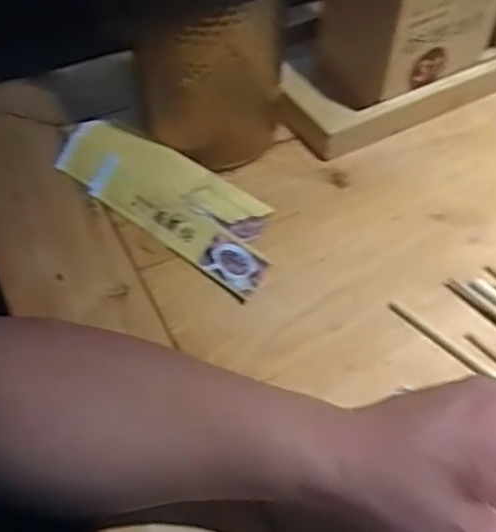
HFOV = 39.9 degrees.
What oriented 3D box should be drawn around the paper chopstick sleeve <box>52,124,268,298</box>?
[{"bbox_3d":[-0.054,-0.049,0.484,0.178,0.031,0.061,33,59,21],"label":"paper chopstick sleeve"}]

